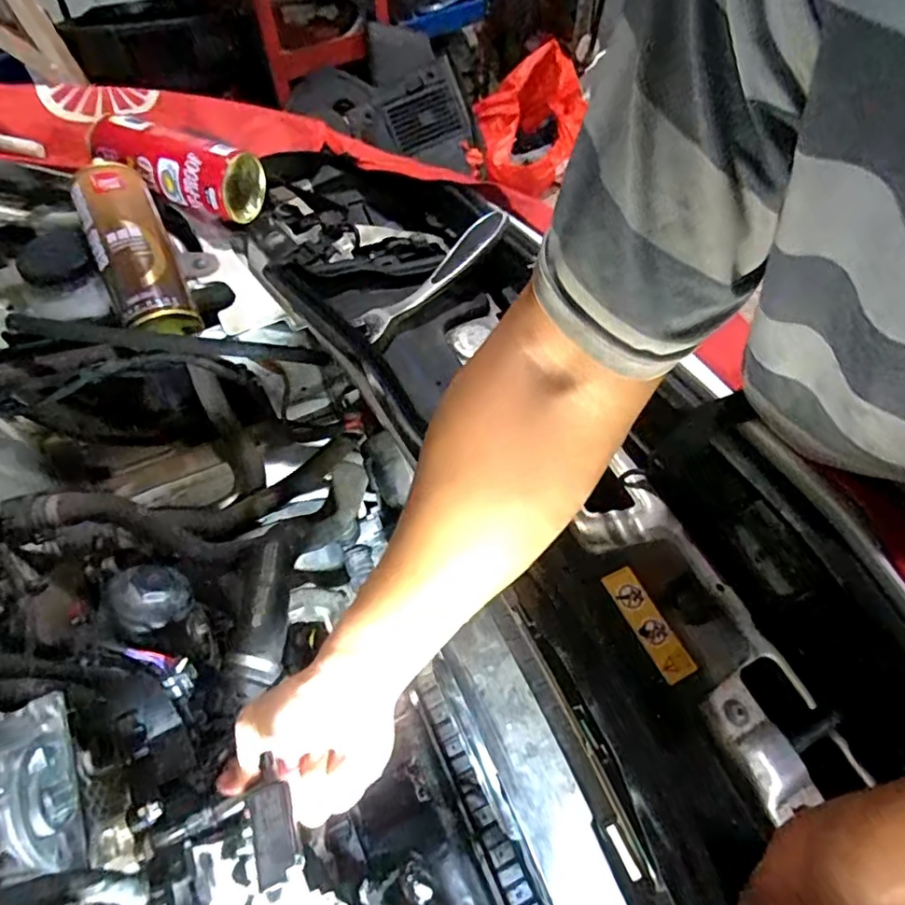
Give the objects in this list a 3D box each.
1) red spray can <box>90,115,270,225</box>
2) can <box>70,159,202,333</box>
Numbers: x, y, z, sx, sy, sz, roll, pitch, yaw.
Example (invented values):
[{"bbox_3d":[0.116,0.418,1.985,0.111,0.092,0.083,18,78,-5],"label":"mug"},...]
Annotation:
[{"bbox_3d":[-0.271,-0.277,0.574,0.156,0.078,0.071,23,62,14],"label":"red spray can"},{"bbox_3d":[-0.285,-0.179,0.517,0.062,0.058,0.174,-24,84,-13],"label":"can"}]

